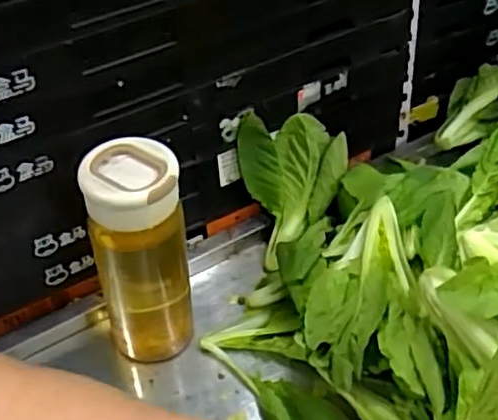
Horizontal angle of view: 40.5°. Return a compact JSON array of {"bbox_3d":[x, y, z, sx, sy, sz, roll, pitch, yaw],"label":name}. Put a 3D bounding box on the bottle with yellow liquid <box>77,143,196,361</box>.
[{"bbox_3d":[-0.086,0.042,0.547,0.073,0.197,0.060,-12,44,-10],"label":"bottle with yellow liquid"}]

